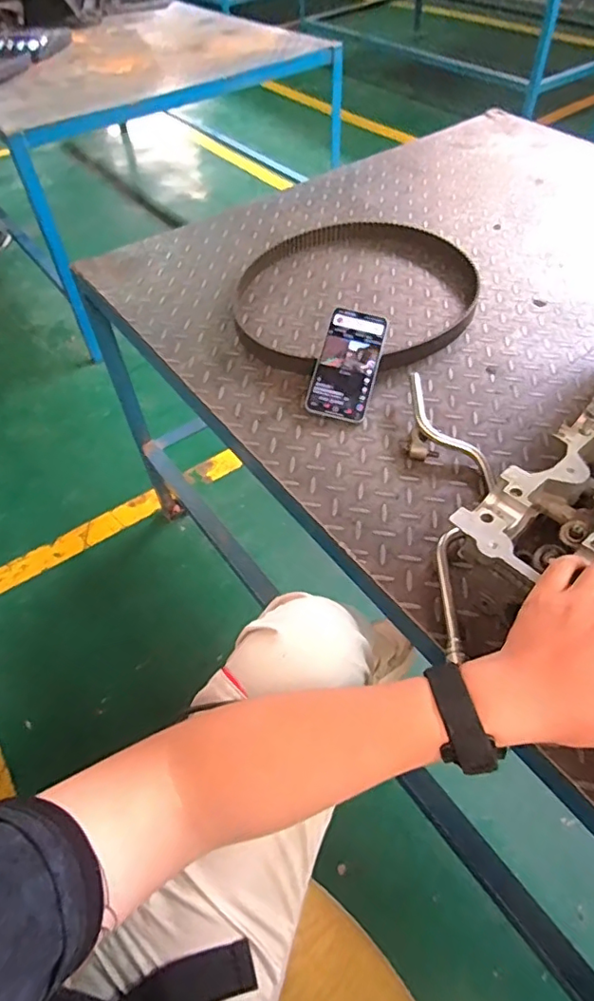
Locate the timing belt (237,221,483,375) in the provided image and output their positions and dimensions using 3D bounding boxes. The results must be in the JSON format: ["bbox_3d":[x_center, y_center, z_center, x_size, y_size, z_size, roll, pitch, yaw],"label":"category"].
[{"bbox_3d":[0.100,-0.333,0.866,0.421,0.032,0.364,-19,53,-11],"label":"timing belt"}]

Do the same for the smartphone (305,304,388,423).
[{"bbox_3d":[0.067,-0.184,0.726,0.077,0.010,0.162,14,76,6],"label":"smartphone"}]

